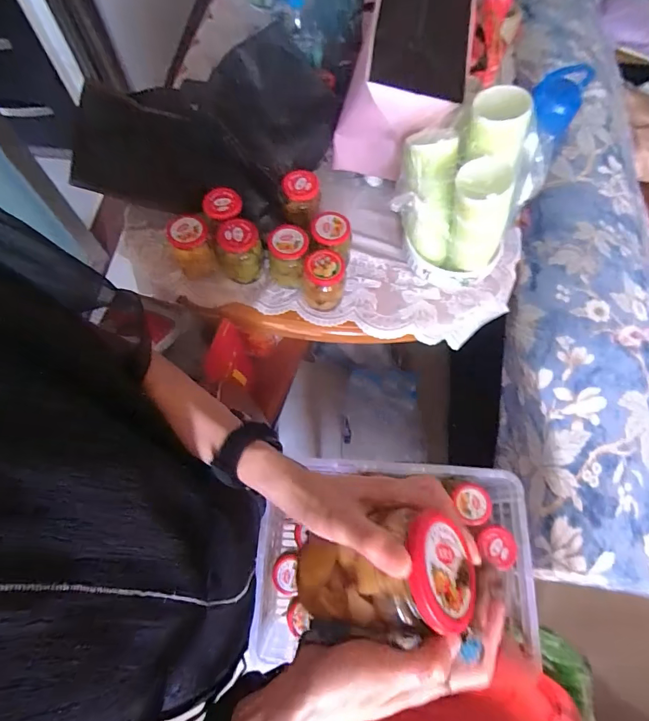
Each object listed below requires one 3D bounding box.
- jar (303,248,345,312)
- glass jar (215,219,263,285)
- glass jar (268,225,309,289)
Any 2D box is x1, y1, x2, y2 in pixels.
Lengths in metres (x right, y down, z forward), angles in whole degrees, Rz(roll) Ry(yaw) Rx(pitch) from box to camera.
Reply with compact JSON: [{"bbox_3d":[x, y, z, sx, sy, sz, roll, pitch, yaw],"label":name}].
[{"bbox_3d":[-0.003,-0.143,0.784,0.074,0.115,0.070,1,68,-2],"label":"jar"},{"bbox_3d":[-0.162,-0.206,0.805,0.081,0.118,0.069,-8,68,-5],"label":"glass jar"},{"bbox_3d":[-0.070,-0.194,0.802,0.073,0.127,0.081,0,68,-2],"label":"glass jar"}]

